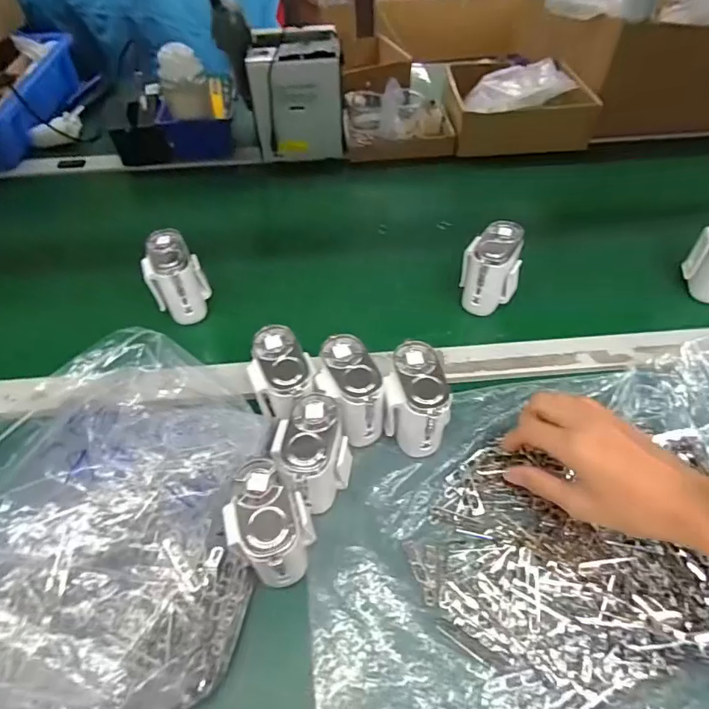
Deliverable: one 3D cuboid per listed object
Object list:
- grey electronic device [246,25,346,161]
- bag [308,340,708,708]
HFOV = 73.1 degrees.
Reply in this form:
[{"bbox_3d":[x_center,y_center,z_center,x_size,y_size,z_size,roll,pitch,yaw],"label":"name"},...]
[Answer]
[{"bbox_3d":[-0.084,-0.374,0.694,0.130,0.144,0.097,-11,53,-7],"label":"grey electronic device"},{"bbox_3d":[0.155,0.139,0.359,0.370,0.040,0.280,-5,52,-3],"label":"bag"}]

